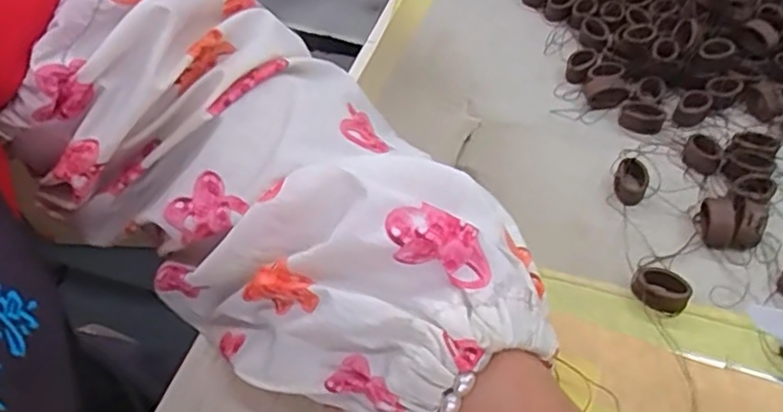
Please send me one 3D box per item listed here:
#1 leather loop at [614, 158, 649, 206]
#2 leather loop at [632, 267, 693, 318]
[{"bbox_3d":[0.110,-0.011,0.307,0.014,0.009,0.020,13,51,13],"label":"leather loop"},{"bbox_3d":[0.109,0.033,0.270,0.021,0.011,0.016,28,56,24],"label":"leather loop"}]

